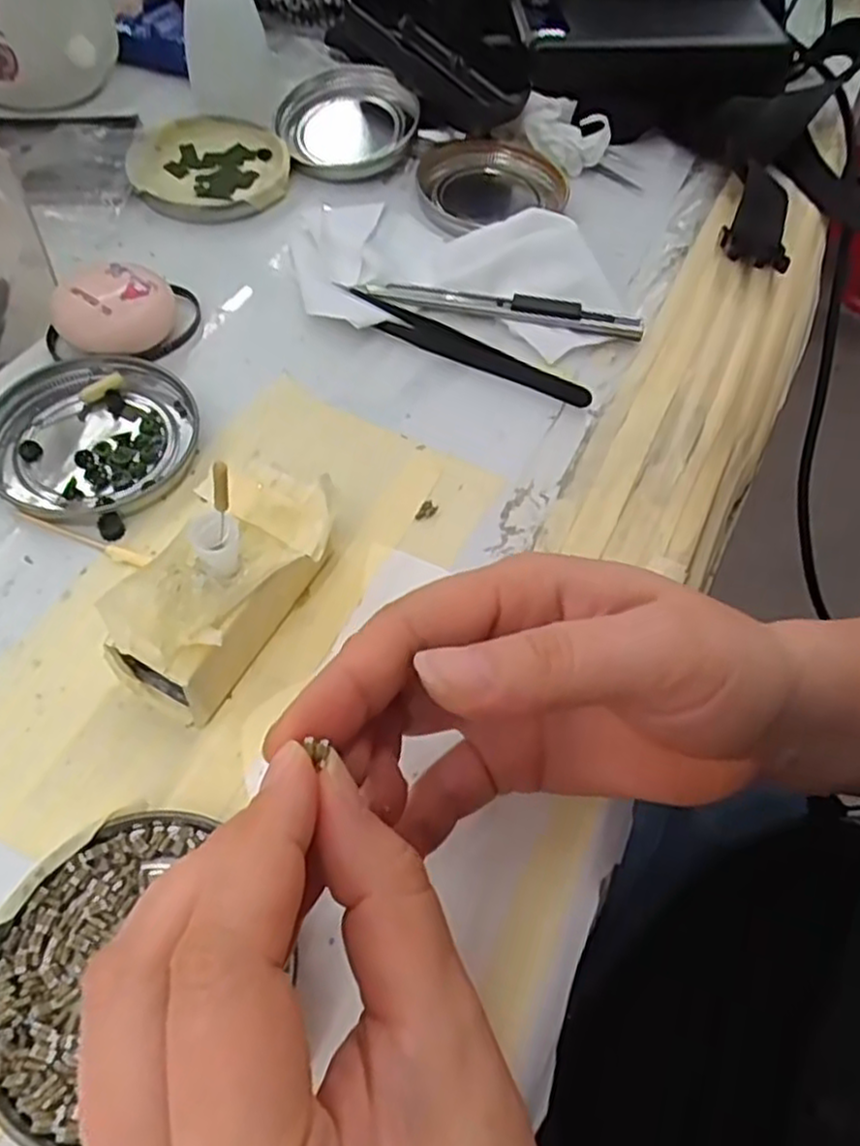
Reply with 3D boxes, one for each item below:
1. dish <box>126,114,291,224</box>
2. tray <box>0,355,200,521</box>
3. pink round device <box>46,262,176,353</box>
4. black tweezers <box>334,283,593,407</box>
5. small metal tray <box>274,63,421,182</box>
[{"bbox_3d":[-0.112,-0.210,0.384,0.077,0.009,0.076,2,59,-3],"label":"dish"},{"bbox_3d":[-0.133,-0.054,0.291,0.076,0.008,0.076,9,59,1],"label":"tray"},{"bbox_3d":[-0.132,-0.109,0.314,0.047,0.024,0.038,-18,62,-15],"label":"pink round device"},{"bbox_3d":[0.012,-0.100,0.327,0.123,0.007,0.015,28,61,12],"label":"black tweezers"},{"bbox_3d":[-0.048,-0.246,0.401,0.071,0.023,0.074,-36,68,-22],"label":"small metal tray"}]

